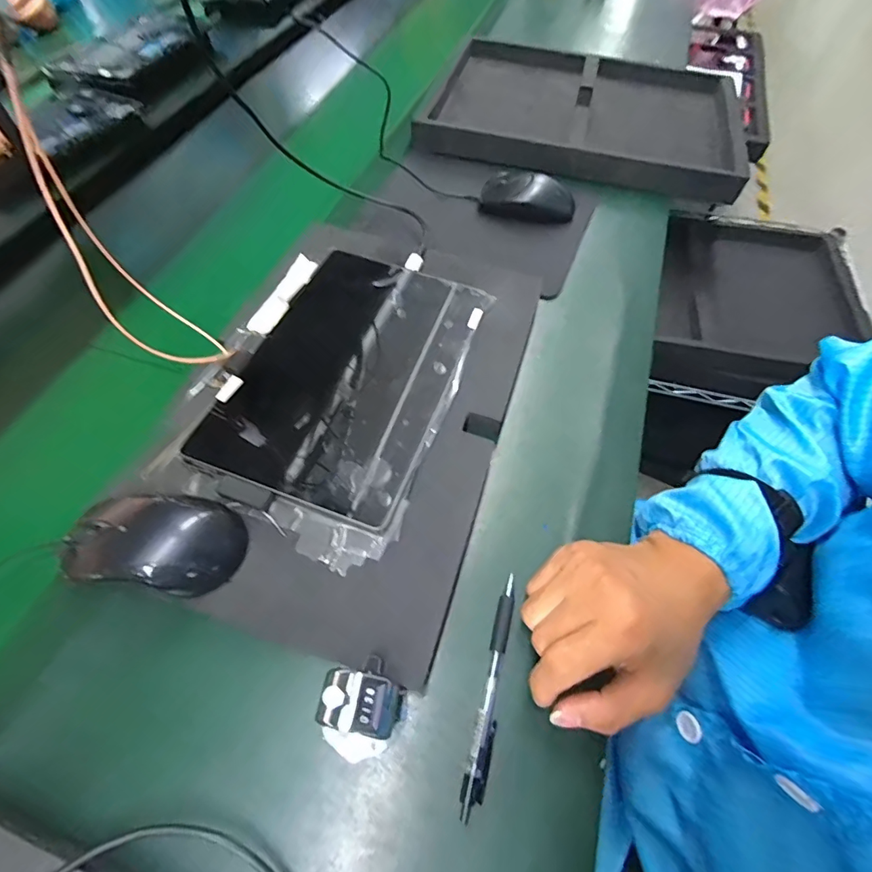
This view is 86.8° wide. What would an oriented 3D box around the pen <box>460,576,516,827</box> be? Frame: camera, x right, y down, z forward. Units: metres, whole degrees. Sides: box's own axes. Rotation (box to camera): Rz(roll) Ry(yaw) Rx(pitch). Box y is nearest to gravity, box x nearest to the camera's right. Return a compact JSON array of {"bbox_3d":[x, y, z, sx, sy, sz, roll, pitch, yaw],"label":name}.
[{"bbox_3d":[0.037,0.161,0.296,0.013,0.009,0.137,14,59,8],"label":"pen"}]

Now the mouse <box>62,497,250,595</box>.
[{"bbox_3d":[-0.184,0.066,0.301,0.101,0.035,0.060,5,58,3],"label":"mouse"}]

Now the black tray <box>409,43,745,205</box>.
[{"bbox_3d":[0.229,-0.481,0.673,0.421,0.032,0.343,18,60,11],"label":"black tray"}]

